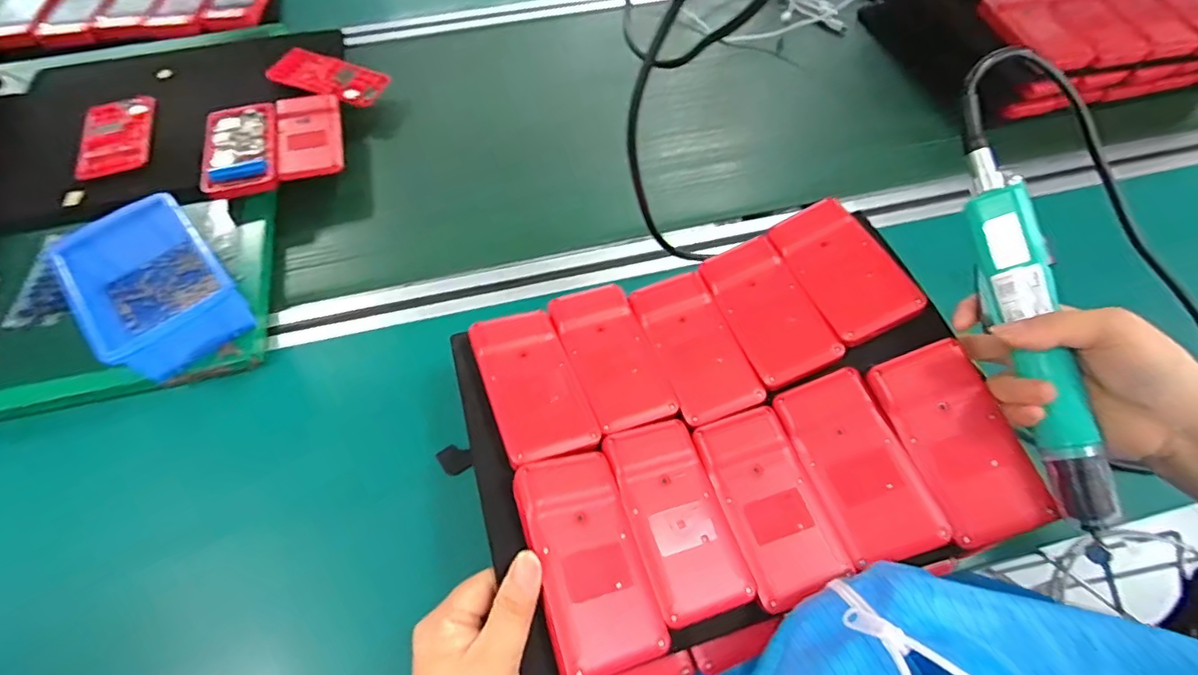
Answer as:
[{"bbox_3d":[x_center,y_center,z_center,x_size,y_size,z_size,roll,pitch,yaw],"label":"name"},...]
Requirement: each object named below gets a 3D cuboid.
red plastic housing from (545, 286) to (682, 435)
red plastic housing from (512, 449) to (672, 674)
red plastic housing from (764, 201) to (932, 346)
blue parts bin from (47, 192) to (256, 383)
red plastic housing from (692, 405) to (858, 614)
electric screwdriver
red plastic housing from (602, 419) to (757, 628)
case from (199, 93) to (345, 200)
[{"bbox_3d":[0.009,0.012,0.404,0.060,0.008,0.116,-18,60,-10],"label":"red plastic housing"},{"bbox_3d":[-0.008,0.128,0.324,0.063,0.014,0.118,-6,60,-25],"label":"red plastic housing"},{"bbox_3d":[0.182,-0.048,0.415,0.060,0.022,0.116,-26,59,6],"label":"red plastic housing"},{"bbox_3d":[-0.364,-0.043,0.457,0.097,0.050,0.143,-37,65,-20],"label":"blue parts bin"},{"bbox_3d":[0.110,0.104,0.357,0.060,0.011,0.116,-16,60,-9],"label":"red plastic housing"},{"bbox_3d":[0.260,-0.005,0.333,0.027,0.030,0.228,-9,80,-4],"label":"electric screwdriver"},{"bbox_3d":[0.049,0.110,0.349,0.060,0.015,0.118,-17,60,-9],"label":"red plastic housing"},{"bbox_3d":[-0.329,-0.201,0.559,0.130,0.013,0.120,-18,60,-10],"label":"case"}]

